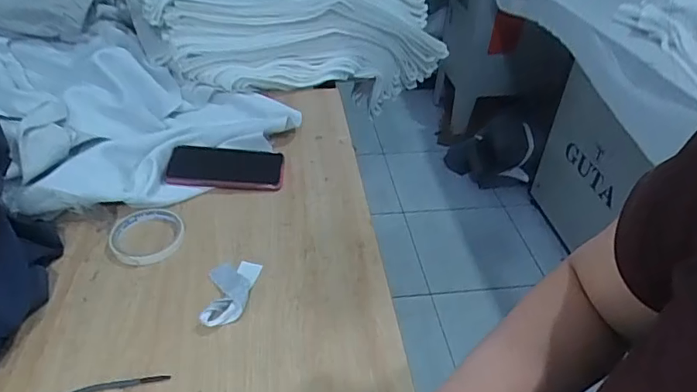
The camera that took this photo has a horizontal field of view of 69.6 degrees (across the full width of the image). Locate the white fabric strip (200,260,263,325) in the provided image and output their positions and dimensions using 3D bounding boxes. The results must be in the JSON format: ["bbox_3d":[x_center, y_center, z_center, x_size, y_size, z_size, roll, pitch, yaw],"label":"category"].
[{"bbox_3d":[-0.131,0.104,0.563,0.055,0.015,0.092,1,39,-3],"label":"white fabric strip"}]

